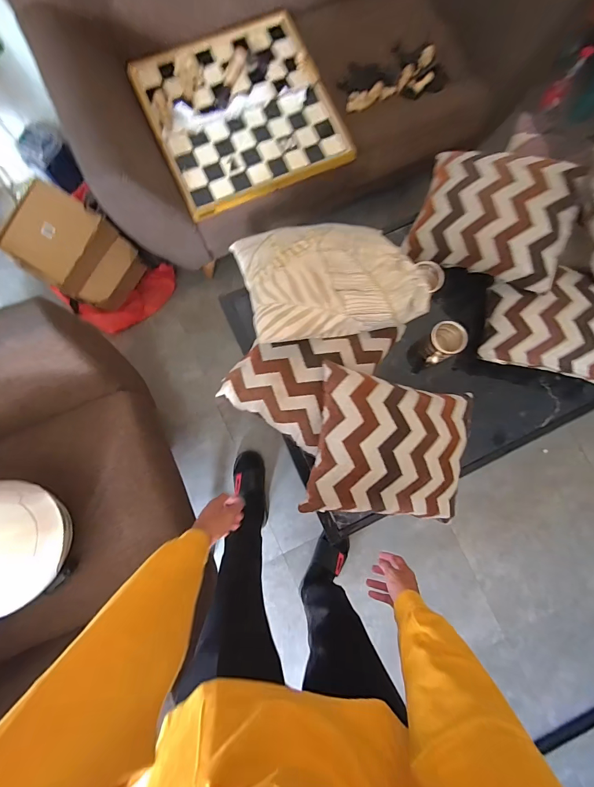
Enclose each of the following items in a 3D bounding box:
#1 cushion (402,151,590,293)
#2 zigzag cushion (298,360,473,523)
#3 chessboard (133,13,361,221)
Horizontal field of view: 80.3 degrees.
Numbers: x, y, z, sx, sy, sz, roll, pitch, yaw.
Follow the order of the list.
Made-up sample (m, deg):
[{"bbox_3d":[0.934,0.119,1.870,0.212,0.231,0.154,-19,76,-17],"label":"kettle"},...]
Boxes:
[{"bbox_3d":[0.437,-0.400,0.797,0.330,0.110,0.268,23,95,20],"label":"cushion"},{"bbox_3d":[0.198,0.119,0.713,0.351,0.100,0.280,12,93,-14],"label":"zigzag cushion"},{"bbox_3d":[-0.154,-0.790,0.991,0.482,0.035,0.470,-24,88,-5],"label":"chessboard"}]

